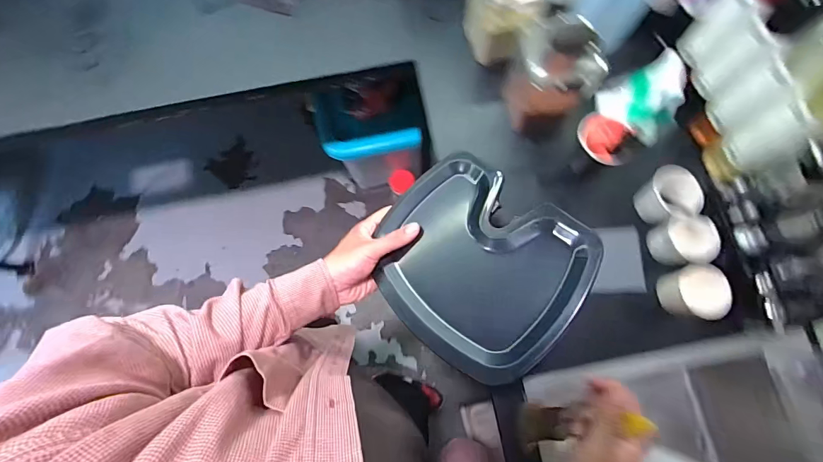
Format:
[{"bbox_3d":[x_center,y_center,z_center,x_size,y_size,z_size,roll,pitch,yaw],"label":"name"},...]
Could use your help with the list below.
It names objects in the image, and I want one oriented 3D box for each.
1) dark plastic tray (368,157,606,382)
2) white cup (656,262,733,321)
[{"bbox_3d":[0.065,0.036,0.437,0.237,0.022,0.198,38,95,32],"label":"dark plastic tray"},{"bbox_3d":[0.431,0.095,0.595,0.062,0.086,0.075,2,77,2],"label":"white cup"}]

